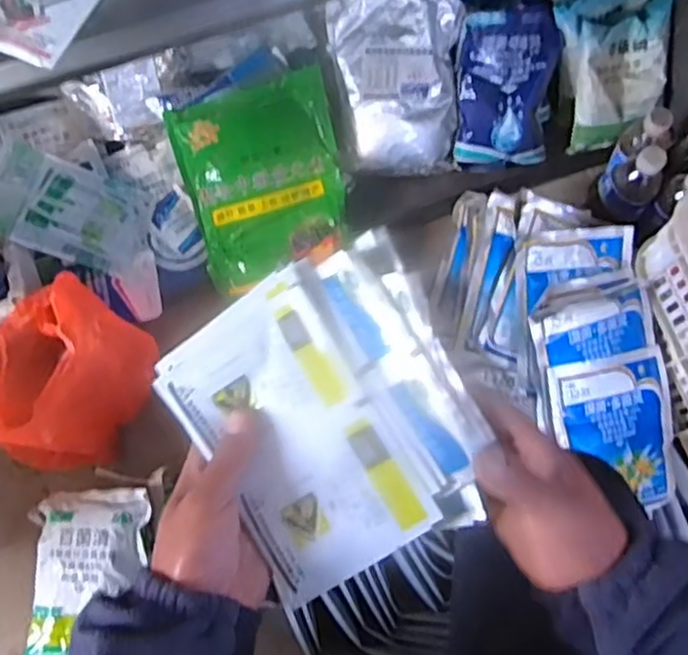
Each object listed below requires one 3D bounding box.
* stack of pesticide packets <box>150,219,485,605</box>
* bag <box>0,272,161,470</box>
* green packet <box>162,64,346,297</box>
[{"bbox_3d":[-0.010,0.059,0.453,0.173,0.018,0.188,-29,82,11],"label":"stack of pesticide packets"},{"bbox_3d":[-0.366,0.046,0.840,0.155,0.282,0.220,15,75,4],"label":"bag"},{"bbox_3d":[-0.108,-0.198,0.960,0.214,0.027,0.254,-15,96,2],"label":"green packet"}]

